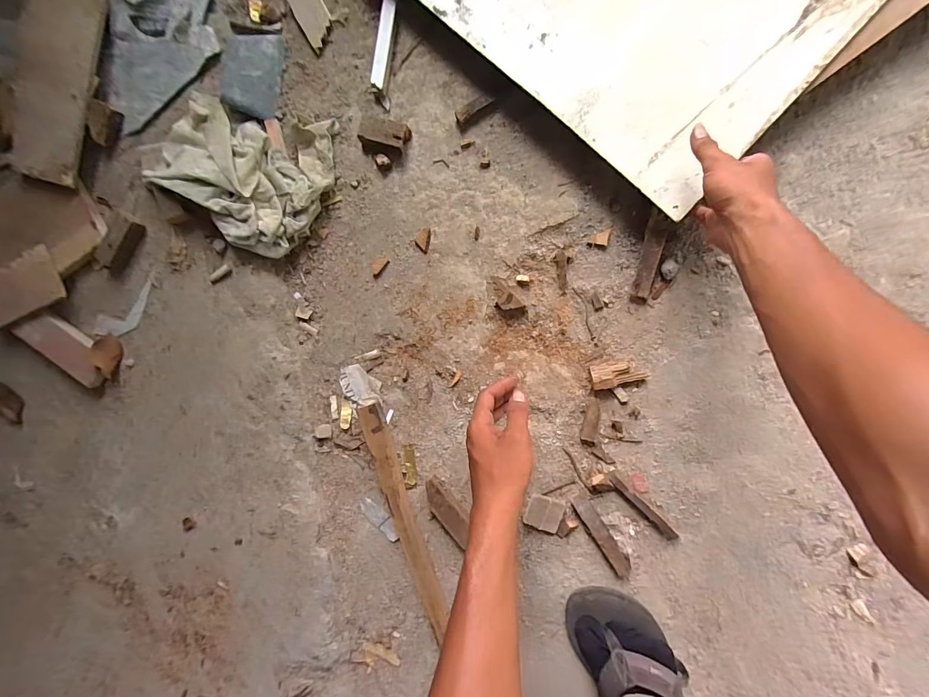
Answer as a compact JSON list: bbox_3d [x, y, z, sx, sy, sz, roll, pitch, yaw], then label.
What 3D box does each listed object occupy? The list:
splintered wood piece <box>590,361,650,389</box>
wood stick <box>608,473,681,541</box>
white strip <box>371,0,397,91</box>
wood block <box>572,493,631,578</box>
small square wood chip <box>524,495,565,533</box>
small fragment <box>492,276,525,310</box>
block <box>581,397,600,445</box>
[{"bbox_3d":[0.197,0.032,0.515,0.067,0.017,0.030,-13,91,9],"label":"splintered wood piece"},{"bbox_3d":[0.229,0.206,0.521,0.118,0.014,0.015,44,98,4],"label":"wood stick"},{"bbox_3d":[-0.103,-0.392,0.520,0.020,0.023,0.108,11,95,7],"label":"white strip"},{"bbox_3d":[0.181,0.246,0.527,0.026,0.014,0.115,-35,88,8],"label":"wood block"},{"bbox_3d":[0.107,0.221,0.539,0.047,0.011,0.045,19,96,7],"label":"small square wood chip"},{"bbox_3d":[0.052,-0.070,0.526,0.027,0.014,0.053,-41,87,8],"label":"small fragment"},{"bbox_3d":[0.167,0.098,0.527,0.019,0.009,0.064,9,95,7],"label":"block"}]

